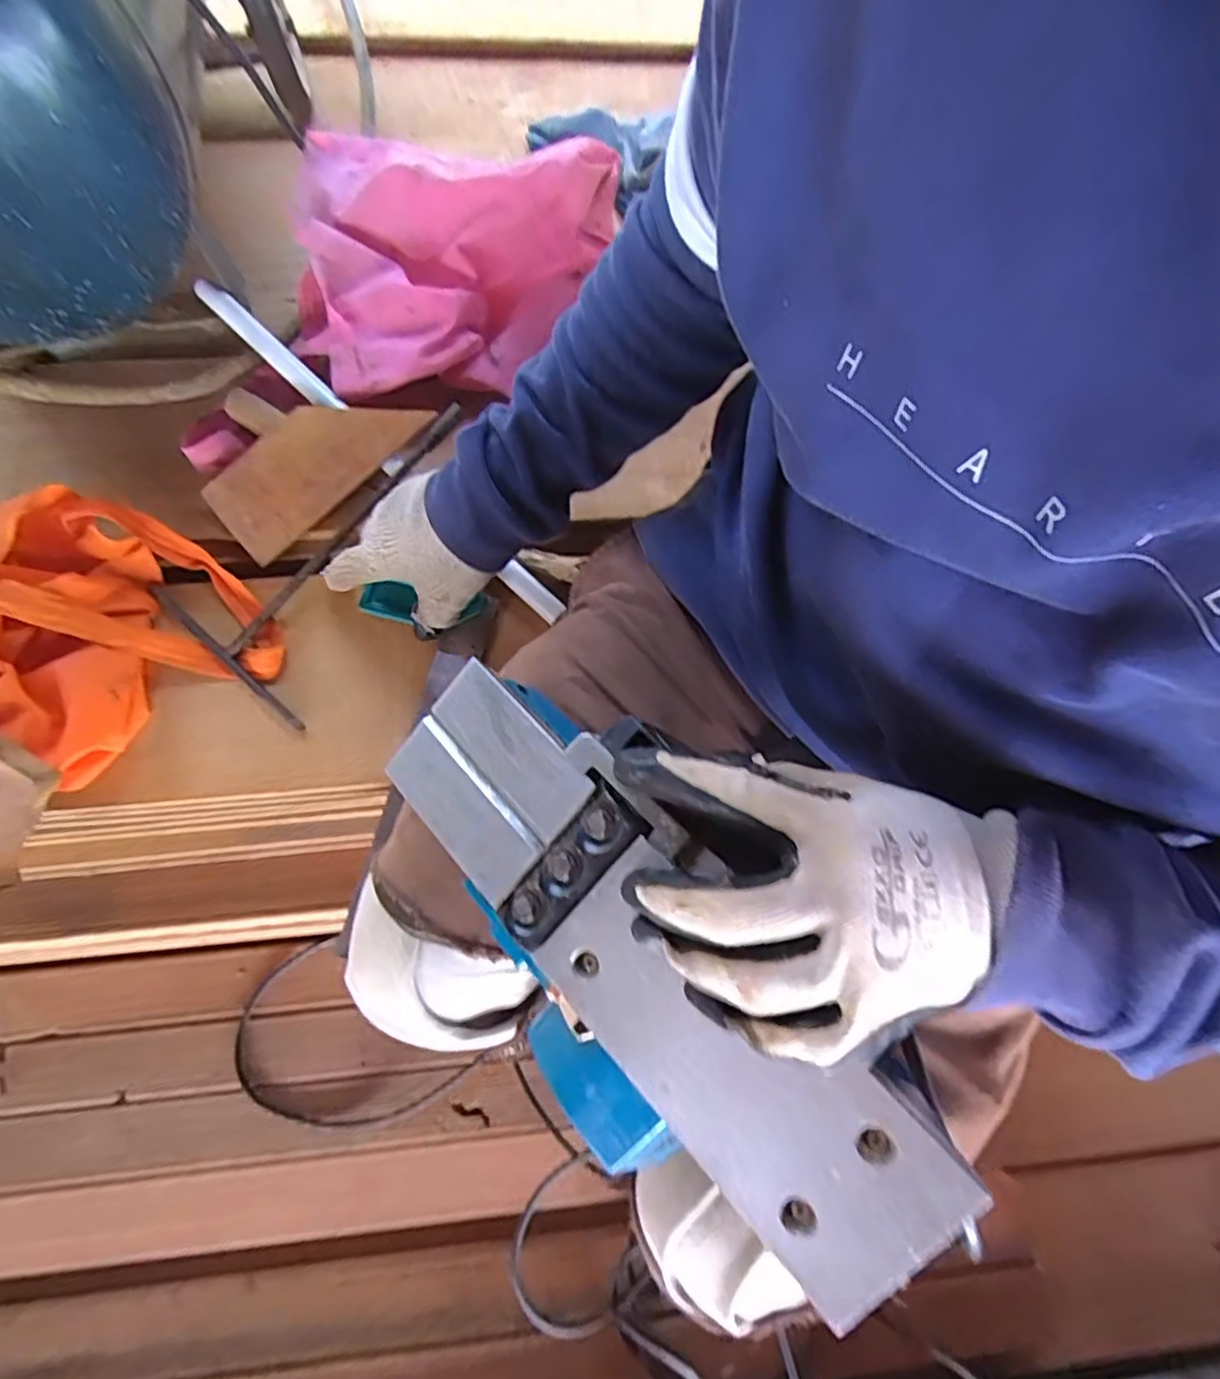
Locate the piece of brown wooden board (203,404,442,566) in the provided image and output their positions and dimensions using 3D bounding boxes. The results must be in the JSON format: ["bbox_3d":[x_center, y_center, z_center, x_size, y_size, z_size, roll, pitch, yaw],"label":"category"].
[{"bbox_3d":[-0.253,-0.197,0.564,0.186,0.014,0.082,-39,96,0],"label":"piece of brown wooden board"}]

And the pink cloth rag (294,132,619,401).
[{"bbox_3d":[-0.158,-0.362,0.566,0.266,0.109,0.224,16,74,2],"label":"pink cloth rag"}]

